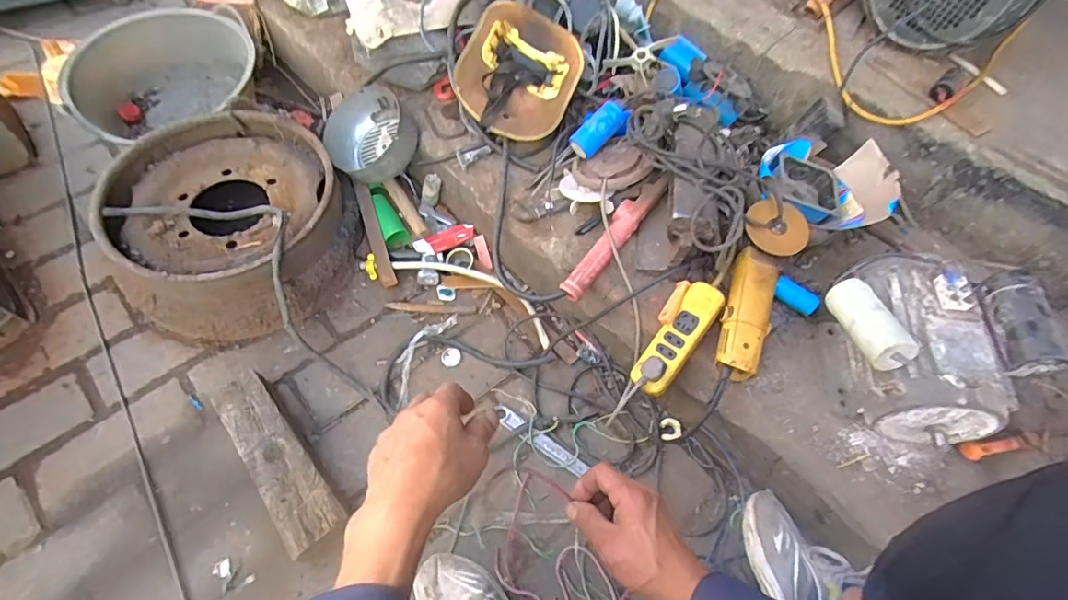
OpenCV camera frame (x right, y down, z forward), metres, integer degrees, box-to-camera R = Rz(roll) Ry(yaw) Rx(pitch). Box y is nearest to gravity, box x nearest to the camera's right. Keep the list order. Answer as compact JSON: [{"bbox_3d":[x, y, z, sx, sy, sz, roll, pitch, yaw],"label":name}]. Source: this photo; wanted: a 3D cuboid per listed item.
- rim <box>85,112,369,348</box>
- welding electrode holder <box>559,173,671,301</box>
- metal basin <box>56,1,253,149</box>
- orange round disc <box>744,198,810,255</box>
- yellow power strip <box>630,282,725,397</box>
[{"bbox_3d":[-0.559,-0.140,0.996,0.412,0.155,0.437,-22,62,-16],"label":"rim"},{"bbox_3d":[0.135,-0.109,0.895,0.045,0.032,0.256,37,82,18],"label":"welding electrode holder"},{"bbox_3d":[-0.774,-0.453,1.154,0.366,0.149,0.399,2,58,-3],"label":"metal basin"},{"bbox_3d":[0.378,-0.114,0.825,0.095,0.014,0.085,21,81,9],"label":"orange round disc"},{"bbox_3d":[0.222,0.057,0.813,0.055,0.025,0.188,35,85,17],"label":"yellow power strip"}]

